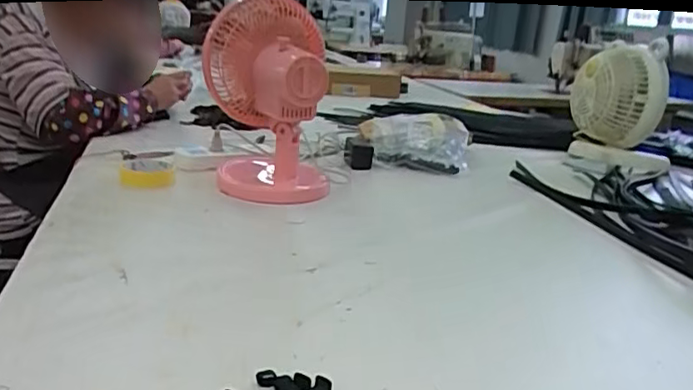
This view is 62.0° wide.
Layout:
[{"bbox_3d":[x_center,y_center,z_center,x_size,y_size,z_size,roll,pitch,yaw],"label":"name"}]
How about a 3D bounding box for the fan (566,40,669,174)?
[{"bbox_3d":[0.598,-0.199,1.252,0.203,0.253,0.143,11,18,19],"label":"fan"}]

